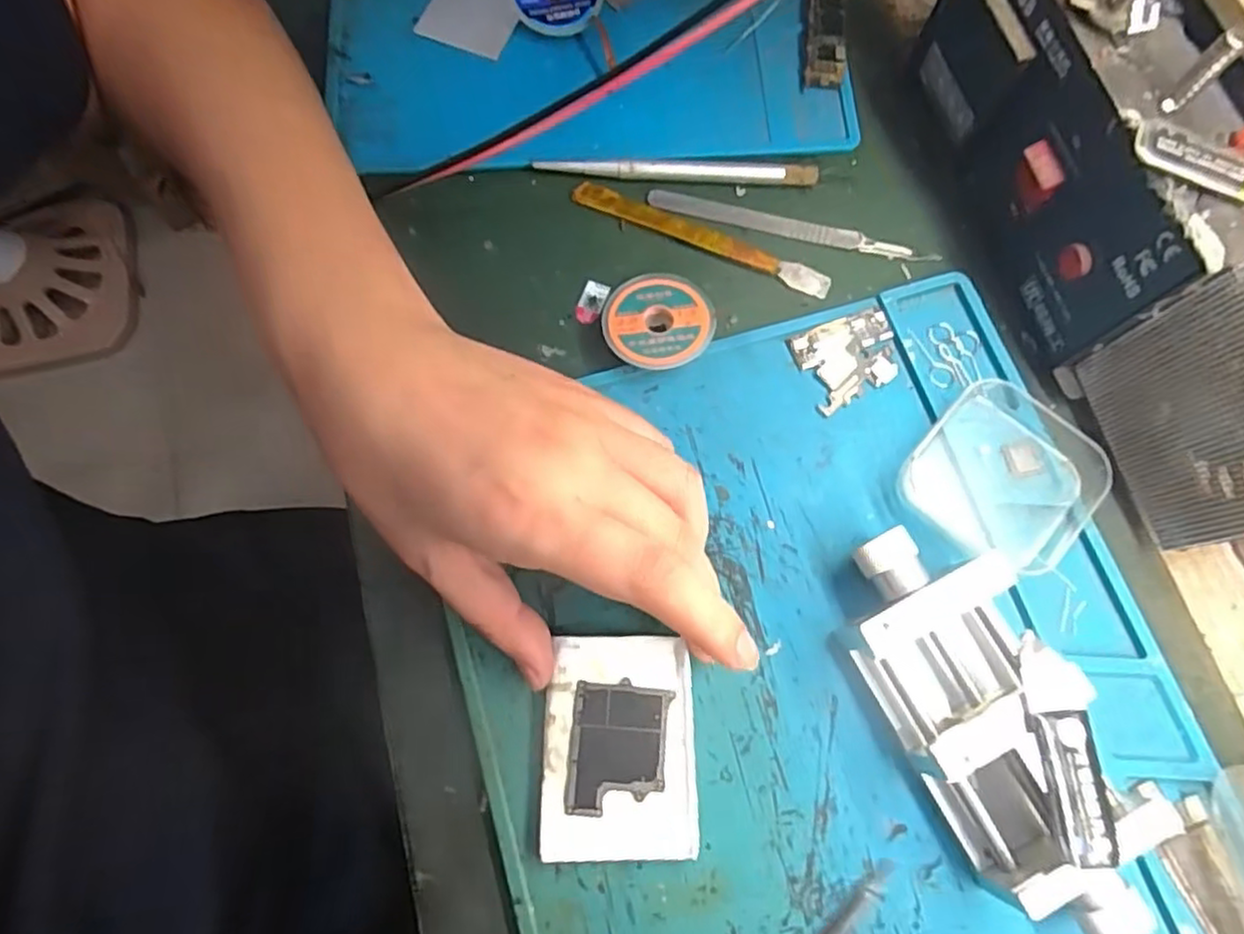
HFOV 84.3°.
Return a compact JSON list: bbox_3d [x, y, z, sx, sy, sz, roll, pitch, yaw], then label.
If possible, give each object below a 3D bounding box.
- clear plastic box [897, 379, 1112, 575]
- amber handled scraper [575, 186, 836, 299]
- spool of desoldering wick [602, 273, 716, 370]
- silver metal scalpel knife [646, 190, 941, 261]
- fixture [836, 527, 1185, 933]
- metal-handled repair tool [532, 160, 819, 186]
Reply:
[{"bbox_3d":[0.149,0.004,0.265,0.064,0.014,0.070,41,78,12],"label":"clear plastic box"},{"bbox_3d":[0.035,-0.103,0.305,0.120,0.004,0.012,23,75,8],"label":"amber handled scraper"},{"bbox_3d":[0.015,-0.060,0.288,0.044,0.013,0.042,0,73,1],"label":"spool of desoldering wick"},{"bbox_3d":[0.075,-0.107,0.307,0.126,0.006,0.010,13,74,5],"label":"silver metal scalpel knife"},{"bbox_3d":[0.124,0.086,0.233,0.056,0.031,0.134,-25,74,-6],"label":"fixture"},{"bbox_3d":[0.025,-0.134,0.312,0.125,0.009,0.010,1,73,2],"label":"metal-handled repair tool"}]

